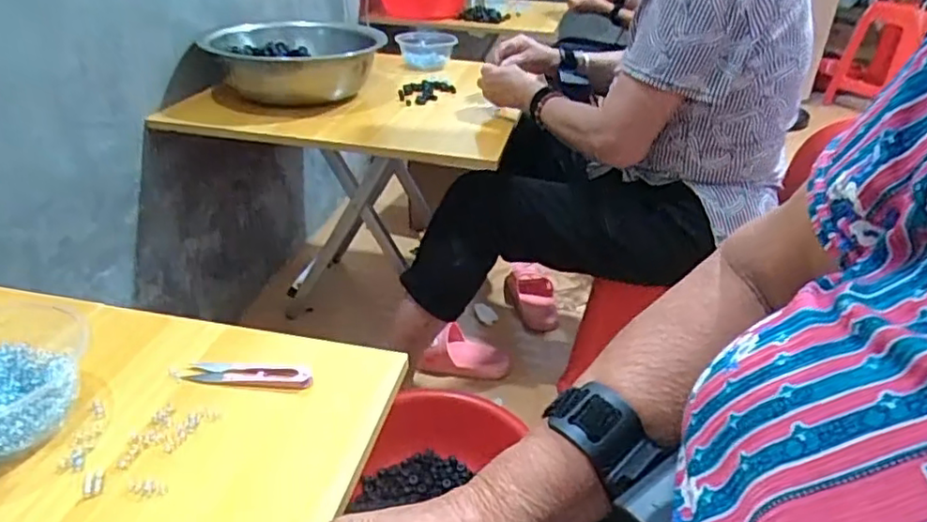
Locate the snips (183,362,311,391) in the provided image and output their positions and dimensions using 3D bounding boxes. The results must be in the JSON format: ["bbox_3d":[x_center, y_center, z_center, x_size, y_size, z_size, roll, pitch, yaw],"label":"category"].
[{"bbox_3d":[-0.171,0.091,0.505,0.099,0.010,0.024,2,30,3],"label":"snips"}]

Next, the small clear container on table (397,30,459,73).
[{"bbox_3d":[-0.085,-0.465,1.385,0.131,0.067,0.138,-4,30,-7],"label":"small clear container on table"}]

